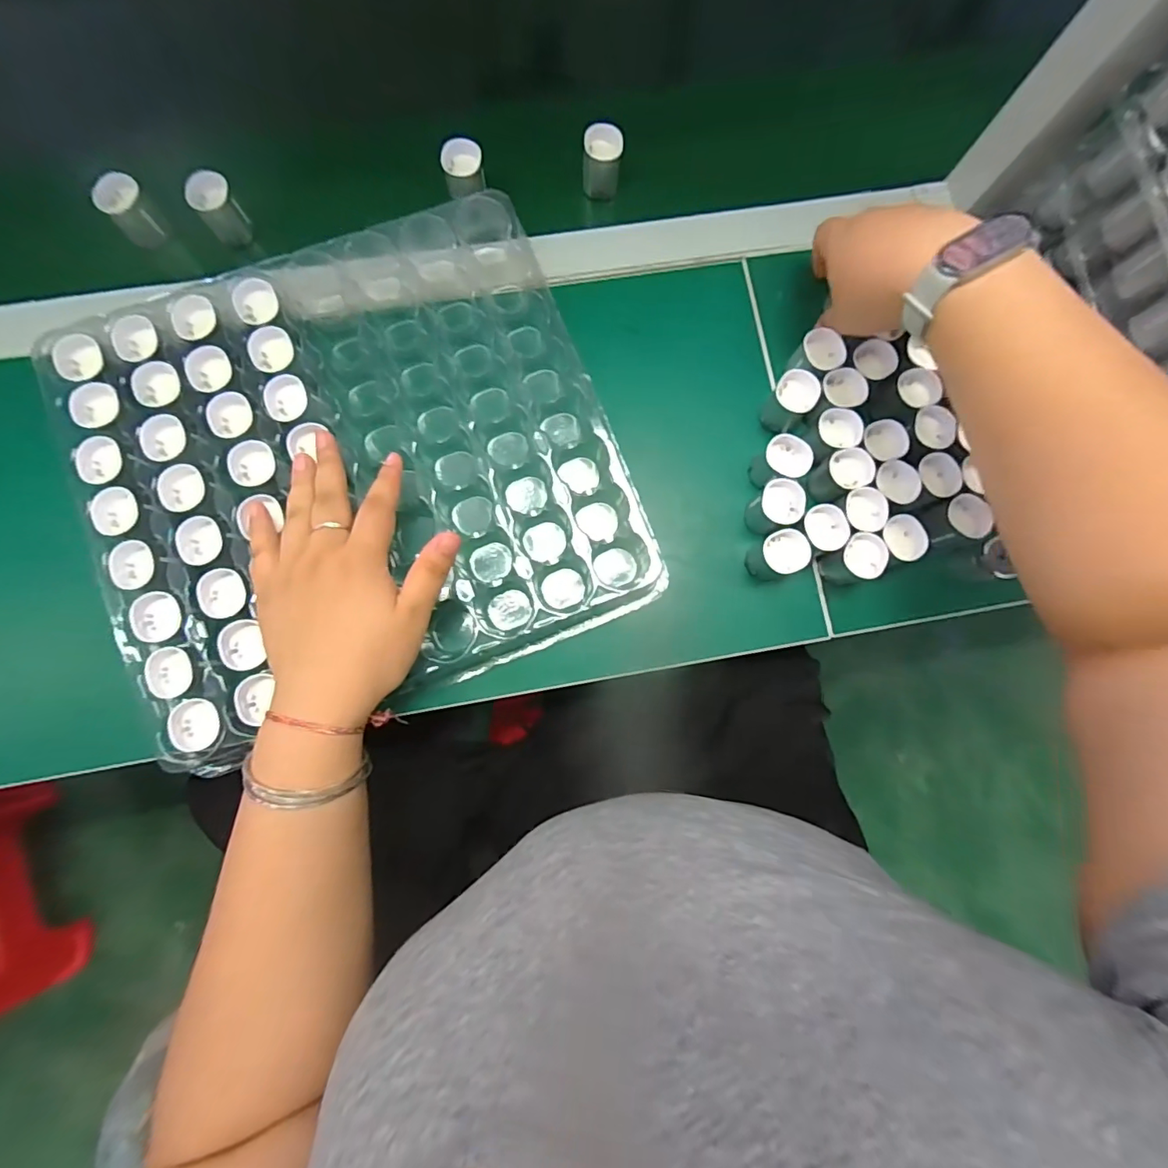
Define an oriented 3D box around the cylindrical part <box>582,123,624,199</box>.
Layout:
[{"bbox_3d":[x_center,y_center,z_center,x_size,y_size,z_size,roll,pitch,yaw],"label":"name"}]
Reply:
[{"bbox_3d":[0.014,-0.324,0.402,0.030,0.035,0.030,0,83,-3],"label":"cylindrical part"}]

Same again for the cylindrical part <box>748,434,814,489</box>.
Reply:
[{"bbox_3d":[0.136,-0.084,0.365,0.033,0.038,0.031,0,83,-3],"label":"cylindrical part"}]

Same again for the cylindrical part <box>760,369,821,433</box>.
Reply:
[{"bbox_3d":[0.146,-0.129,0.371,0.028,0.034,0.030,0,83,-3],"label":"cylindrical part"}]

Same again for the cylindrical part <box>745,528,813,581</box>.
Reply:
[{"bbox_3d":[0.130,-0.019,0.358,0.036,0.033,0.030,-18,84,-5],"label":"cylindrical part"}]

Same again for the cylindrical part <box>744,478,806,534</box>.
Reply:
[{"bbox_3d":[0.132,-0.053,0.362,0.031,0.034,0.029,0,83,-3],"label":"cylindrical part"}]

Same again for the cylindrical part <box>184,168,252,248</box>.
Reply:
[{"bbox_3d":[-0.267,-0.275,0.385,0.029,0.035,0.031,0,83,-3],"label":"cylindrical part"}]

